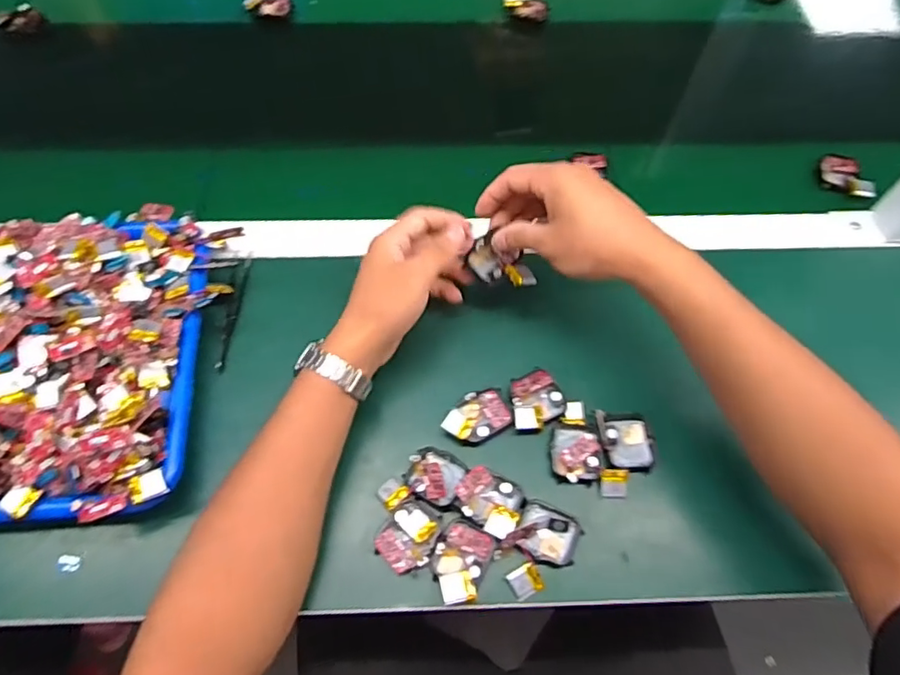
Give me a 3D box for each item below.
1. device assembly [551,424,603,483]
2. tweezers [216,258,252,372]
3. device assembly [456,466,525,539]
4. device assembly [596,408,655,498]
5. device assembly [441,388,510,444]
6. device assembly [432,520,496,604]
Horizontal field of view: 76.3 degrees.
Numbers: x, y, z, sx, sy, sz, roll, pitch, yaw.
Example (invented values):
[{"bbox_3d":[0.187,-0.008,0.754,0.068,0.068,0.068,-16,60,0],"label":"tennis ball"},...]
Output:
[{"bbox_3d":[0.099,0.090,0.447,0.038,0.014,0.044,2,64,0],"label":"device assembly"},{"bbox_3d":[-0.191,-0.021,0.503,0.009,0.014,0.109,5,64,1],"label":"tweezers"},{"bbox_3d":[0.030,0.121,0.426,0.049,0.015,0.042,30,67,13],"label":"device assembly"},{"bbox_3d":[0.139,0.090,0.447,0.045,0.020,0.066,0,64,-1],"label":"device assembly"},{"bbox_3d":[0.021,0.063,0.457,0.054,0.012,0.037,-19,65,-10],"label":"device assembly"},{"bbox_3d":[0.007,0.160,0.408,0.038,0.011,0.052,21,65,9],"label":"device assembly"}]

